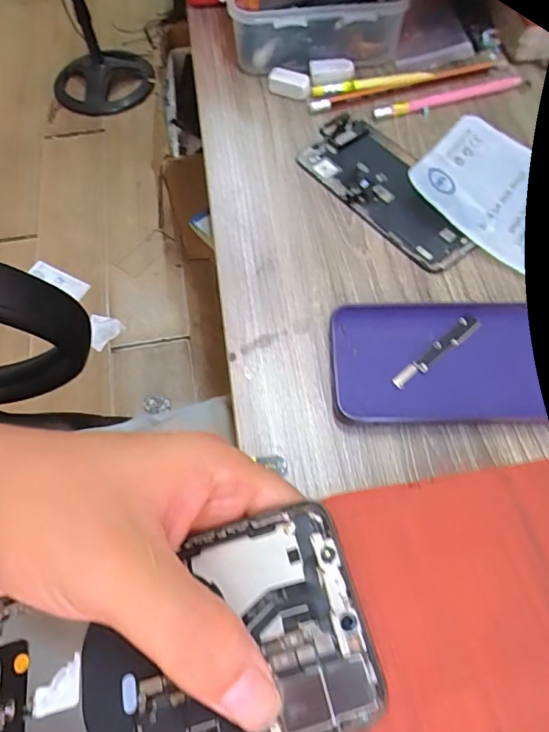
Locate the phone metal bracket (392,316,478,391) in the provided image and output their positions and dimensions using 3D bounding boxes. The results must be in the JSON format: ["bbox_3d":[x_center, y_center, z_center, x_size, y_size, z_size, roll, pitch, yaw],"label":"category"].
[{"bbox_3d":[0.092,-0.009,0.266,0.066,0.004,0.010,-39,69,-16],"label":"phone metal bracket"}]

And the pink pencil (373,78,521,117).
[{"bbox_3d":[0.134,-0.209,0.367,0.125,0.007,0.014,-17,64,-6],"label":"pink pencil"}]

